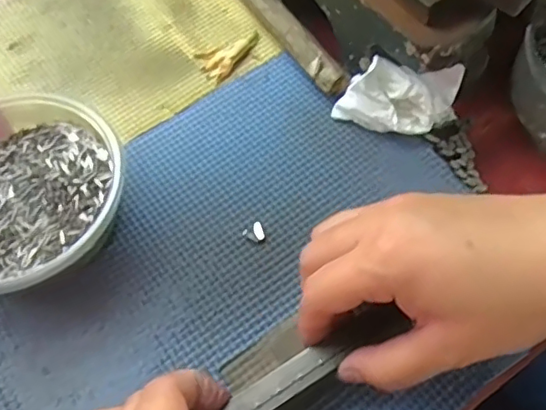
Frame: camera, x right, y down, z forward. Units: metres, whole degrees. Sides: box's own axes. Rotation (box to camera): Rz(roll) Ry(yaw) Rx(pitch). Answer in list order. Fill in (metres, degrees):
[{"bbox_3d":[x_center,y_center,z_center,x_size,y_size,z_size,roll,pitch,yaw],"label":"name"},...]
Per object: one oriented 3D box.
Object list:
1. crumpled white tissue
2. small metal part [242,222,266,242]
[{"bbox_3d":[0.072,-0.064,0.336,0.063,0.037,0.030,21,64,14],"label":"crumpled white tissue"},{"bbox_3d":[-0.010,0.015,0.318,0.011,0.004,0.010,-1,61,2],"label":"small metal part"}]

